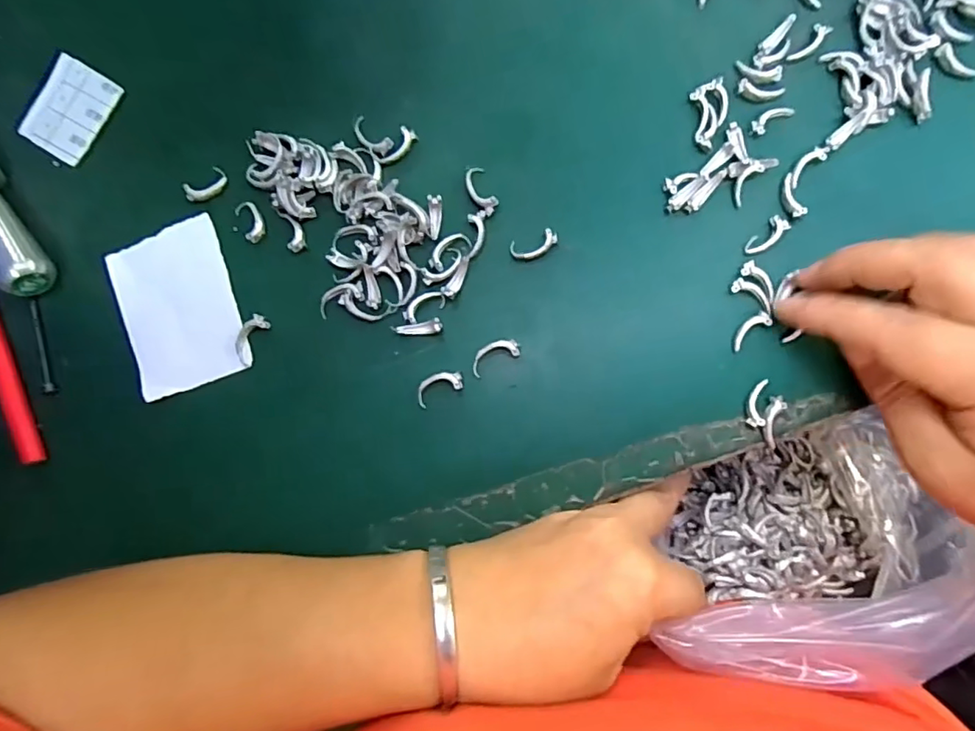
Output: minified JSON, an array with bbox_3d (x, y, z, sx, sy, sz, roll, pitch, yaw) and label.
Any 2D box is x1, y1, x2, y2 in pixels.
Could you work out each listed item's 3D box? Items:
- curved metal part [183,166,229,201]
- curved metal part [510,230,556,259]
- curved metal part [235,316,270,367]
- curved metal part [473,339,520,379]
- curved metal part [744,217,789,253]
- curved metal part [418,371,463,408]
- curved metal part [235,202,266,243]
[{"bbox_3d":[-0.132,-0.084,0.264,0.020,0.005,0.011,-34,83,1],"label":"curved metal part"},{"bbox_3d":[0.021,-0.053,0.252,0.021,0.004,0.010,-14,84,3],"label":"curved metal part"},{"bbox_3d":[-0.110,-0.013,0.259,0.012,0.006,0.023,32,88,6],"label":"curved metal part"},{"bbox_3d":[0.003,-0.005,0.249,0.023,0.005,0.011,-28,84,2],"label":"curved metal part"},{"bbox_3d":[0.121,-0.056,0.241,0.020,0.004,0.008,-44,83,0],"label":"curved metal part"},{"bbox_3d":[-0.022,0.009,0.249,0.022,0.005,0.012,-27,84,2],"label":"curved metal part"},{"bbox_3d":[-0.110,-0.068,0.261,0.011,0.004,0.021,-27,84,2],"label":"curved metal part"}]

